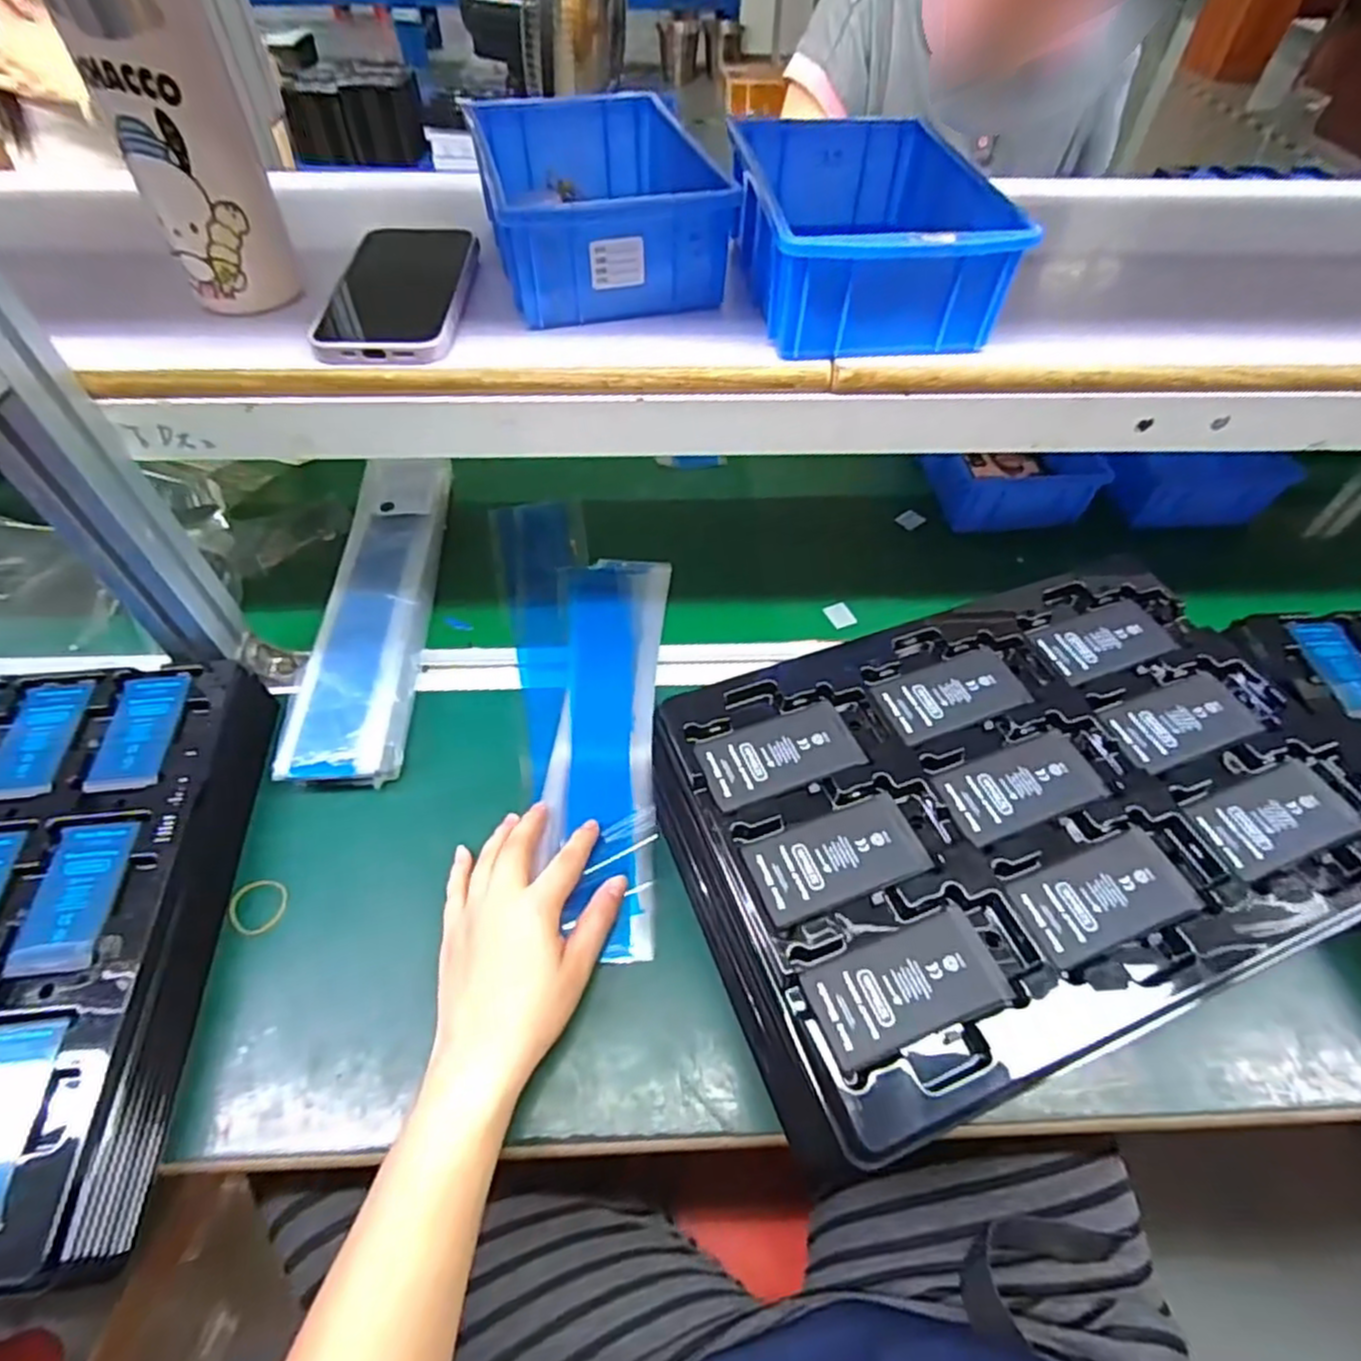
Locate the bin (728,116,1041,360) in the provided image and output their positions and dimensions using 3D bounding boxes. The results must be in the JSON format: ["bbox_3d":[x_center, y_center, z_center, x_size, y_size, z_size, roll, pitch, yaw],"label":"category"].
[{"bbox_3d":[0.113,-0.274,0.429,0.135,0.060,0.194,-2,52,-3],"label":"bin"}]

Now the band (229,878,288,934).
[{"bbox_3d":[-0.264,0.141,0.443,0.033,0.004,0.034,4,56,-7],"label":"band"}]

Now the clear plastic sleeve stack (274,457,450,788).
[{"bbox_3d":[-0.241,-0.067,0.564,0.076,0.028,0.323,2,55,-9],"label":"clear plastic sleeve stack"}]

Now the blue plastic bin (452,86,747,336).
[{"bbox_3d":[-0.052,-0.306,0.451,0.124,0.061,0.190,-11,53,-9],"label":"blue plastic bin"}]

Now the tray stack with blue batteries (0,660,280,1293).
[{"bbox_3d":[-0.398,0.143,0.403,0.232,0.061,0.331,-4,52,-5],"label":"tray stack with blue batteries"}]

